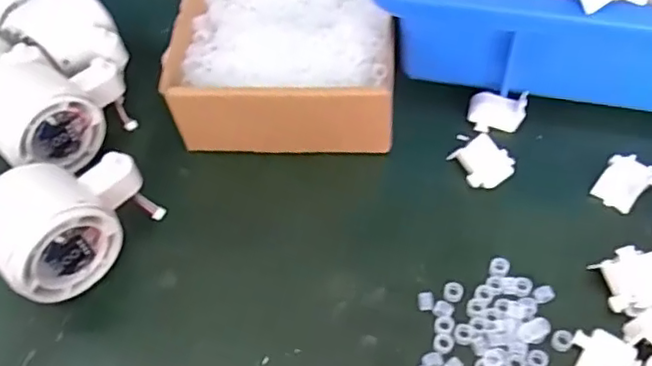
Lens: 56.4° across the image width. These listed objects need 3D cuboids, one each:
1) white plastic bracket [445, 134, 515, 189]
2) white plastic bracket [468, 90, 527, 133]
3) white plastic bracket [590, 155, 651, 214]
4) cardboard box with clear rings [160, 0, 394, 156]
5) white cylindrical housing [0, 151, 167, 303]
[{"bbox_3d":[0.092,-0.012,0.357,0.029,0.010,0.031,-24,55,-13],"label":"white plastic bracket"},{"bbox_3d":[0.106,-0.044,0.377,0.034,0.016,0.024,13,56,14],"label":"white plastic bracket"},{"bbox_3d":[0.169,0.000,0.342,0.031,0.010,0.028,-35,58,-19],"label":"white plastic bracket"},{"bbox_3d":[-0.024,-0.098,0.407,0.134,0.052,0.181,0,54,5],"label":"cardboard box with clear rings"},{"bbox_3d":[-0.137,0.018,0.325,0.050,0.062,0.082,34,63,26],"label":"white cylindrical housing"}]

